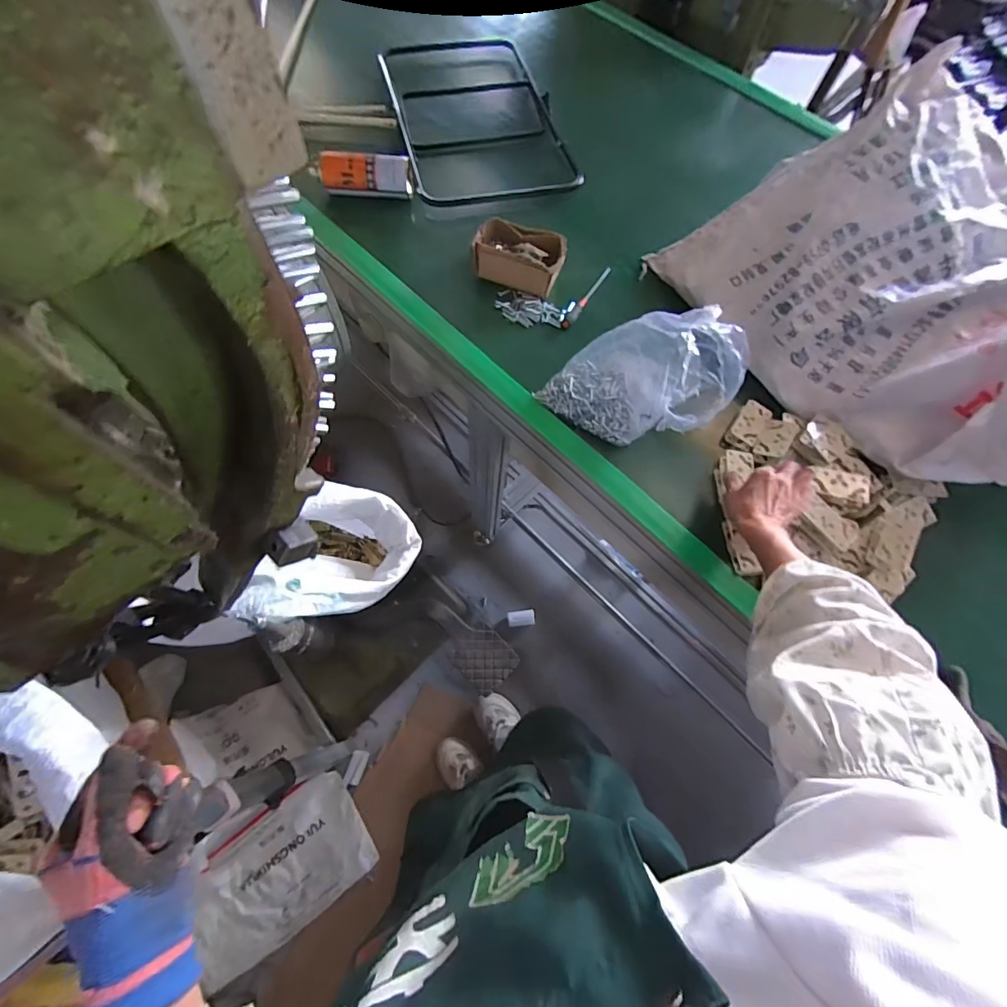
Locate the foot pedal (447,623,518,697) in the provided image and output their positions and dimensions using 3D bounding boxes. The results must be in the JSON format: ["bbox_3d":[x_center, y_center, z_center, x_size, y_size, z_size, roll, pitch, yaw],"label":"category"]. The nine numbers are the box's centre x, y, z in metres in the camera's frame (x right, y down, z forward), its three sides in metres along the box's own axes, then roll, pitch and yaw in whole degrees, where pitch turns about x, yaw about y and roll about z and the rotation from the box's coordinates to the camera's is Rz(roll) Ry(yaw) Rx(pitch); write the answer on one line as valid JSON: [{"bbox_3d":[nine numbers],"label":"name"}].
[{"bbox_3d":[-0.053,0.415,1.234,0.138,0.030,0.154,-44,86,-7],"label":"foot pedal"}]

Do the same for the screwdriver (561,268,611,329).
[{"bbox_3d":[0.156,-0.375,0.825,0.019,0.019,0.179,32,69,10],"label":"screwdriver"}]

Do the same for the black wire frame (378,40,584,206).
[{"bbox_3d":[-0.064,-0.864,1.003,0.342,0.019,0.604,-13,69,-8],"label":"black wire frame"}]

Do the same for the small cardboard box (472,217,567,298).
[{"bbox_3d":[0.026,-0.429,0.805,0.154,0.062,0.089,19,68,5],"label":"small cardboard box"}]

